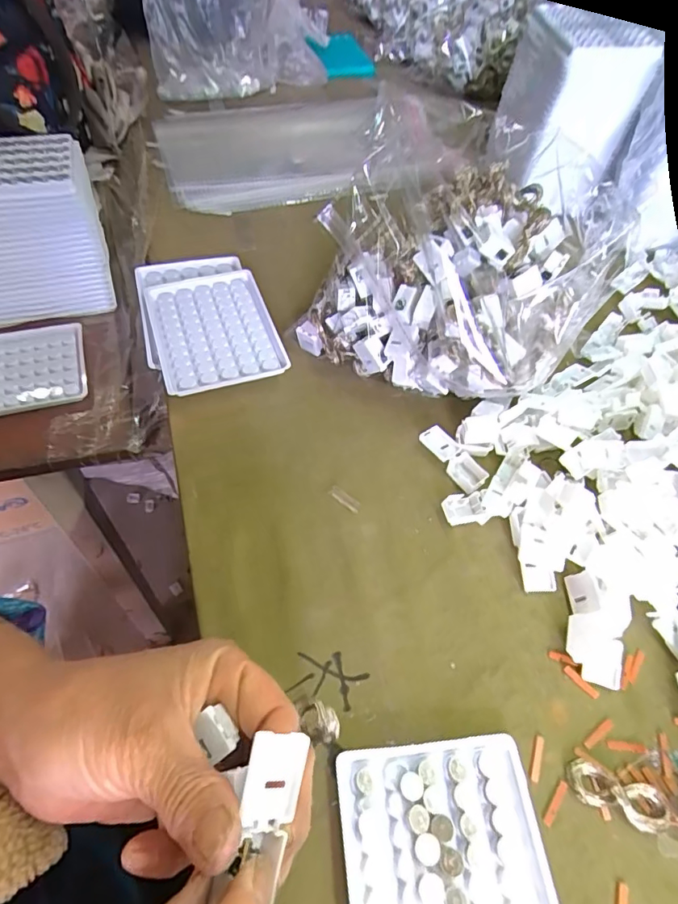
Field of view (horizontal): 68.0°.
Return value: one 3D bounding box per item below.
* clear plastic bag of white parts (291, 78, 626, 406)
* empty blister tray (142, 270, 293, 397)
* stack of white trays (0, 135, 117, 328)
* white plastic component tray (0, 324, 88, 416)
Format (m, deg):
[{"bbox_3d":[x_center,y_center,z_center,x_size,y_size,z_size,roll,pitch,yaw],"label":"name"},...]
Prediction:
[{"bbox_3d":[0.093,-0.141,0.386,0.197,0.138,0.175,27,57,13],"label":"clear plastic bag of white parts"},{"bbox_3d":[-0.103,-0.100,0.417,0.095,0.016,0.127,-15,57,-14],"label":"empty blister tray"},{"bbox_3d":[-0.282,-0.198,0.453,0.130,0.118,0.099,-12,57,-14],"label":"stack of white trays"},{"bbox_3d":[-0.289,-0.068,0.432,0.129,0.007,0.091,-14,61,-14],"label":"white plastic component tray"}]

